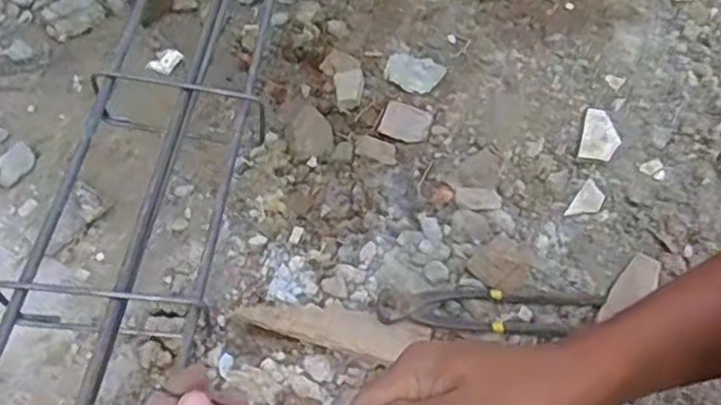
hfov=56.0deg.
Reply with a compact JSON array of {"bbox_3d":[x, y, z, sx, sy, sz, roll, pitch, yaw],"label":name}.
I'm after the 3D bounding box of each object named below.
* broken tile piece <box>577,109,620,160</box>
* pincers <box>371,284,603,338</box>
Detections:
[{"bbox_3d":[0.283,-0.078,0.797,0.041,0.010,0.071,16,57,9],"label":"broken tile piece"},{"bbox_3d":[0.127,0.103,0.659,0.214,0.014,0.048,5,56,1],"label":"pincers"}]

